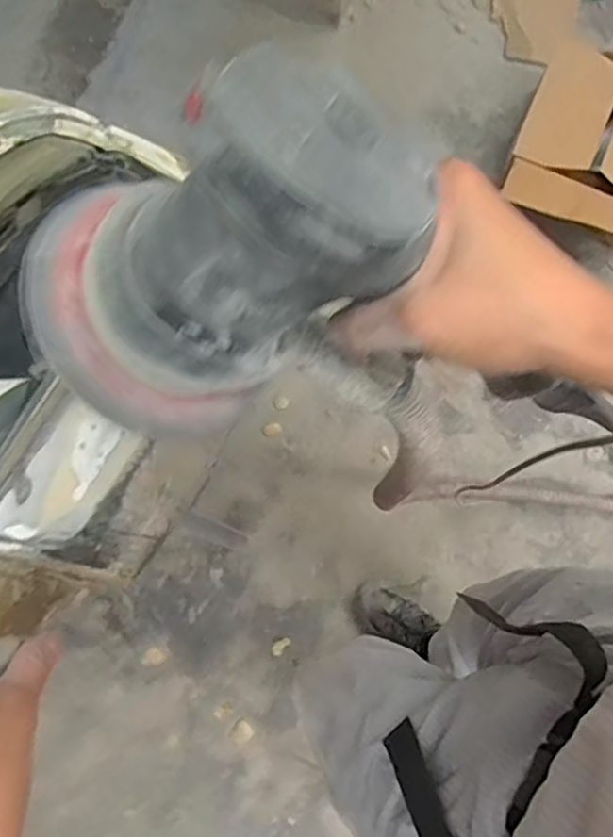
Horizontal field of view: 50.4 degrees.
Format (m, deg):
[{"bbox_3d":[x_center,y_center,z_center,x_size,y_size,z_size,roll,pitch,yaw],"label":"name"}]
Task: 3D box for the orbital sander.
[{"bbox_3d":[-0.035,-0.075,0.292,0.110,0.191,0.115,2,73,-44],"label":"orbital sander"}]

